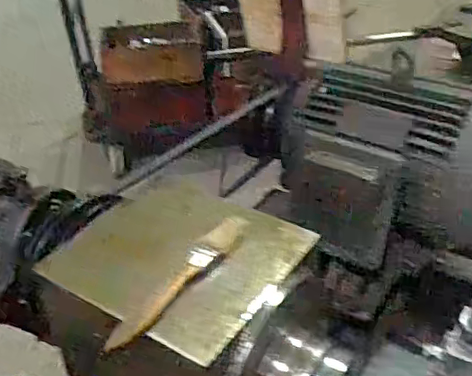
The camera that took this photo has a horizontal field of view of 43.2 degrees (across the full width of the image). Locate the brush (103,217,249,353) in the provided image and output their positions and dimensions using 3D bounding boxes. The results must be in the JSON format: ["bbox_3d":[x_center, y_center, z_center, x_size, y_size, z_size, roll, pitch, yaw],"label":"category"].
[{"bbox_3d":[-0.043,0.065,0.437,0.022,0.013,0.147,21,42,29],"label":"brush"}]

